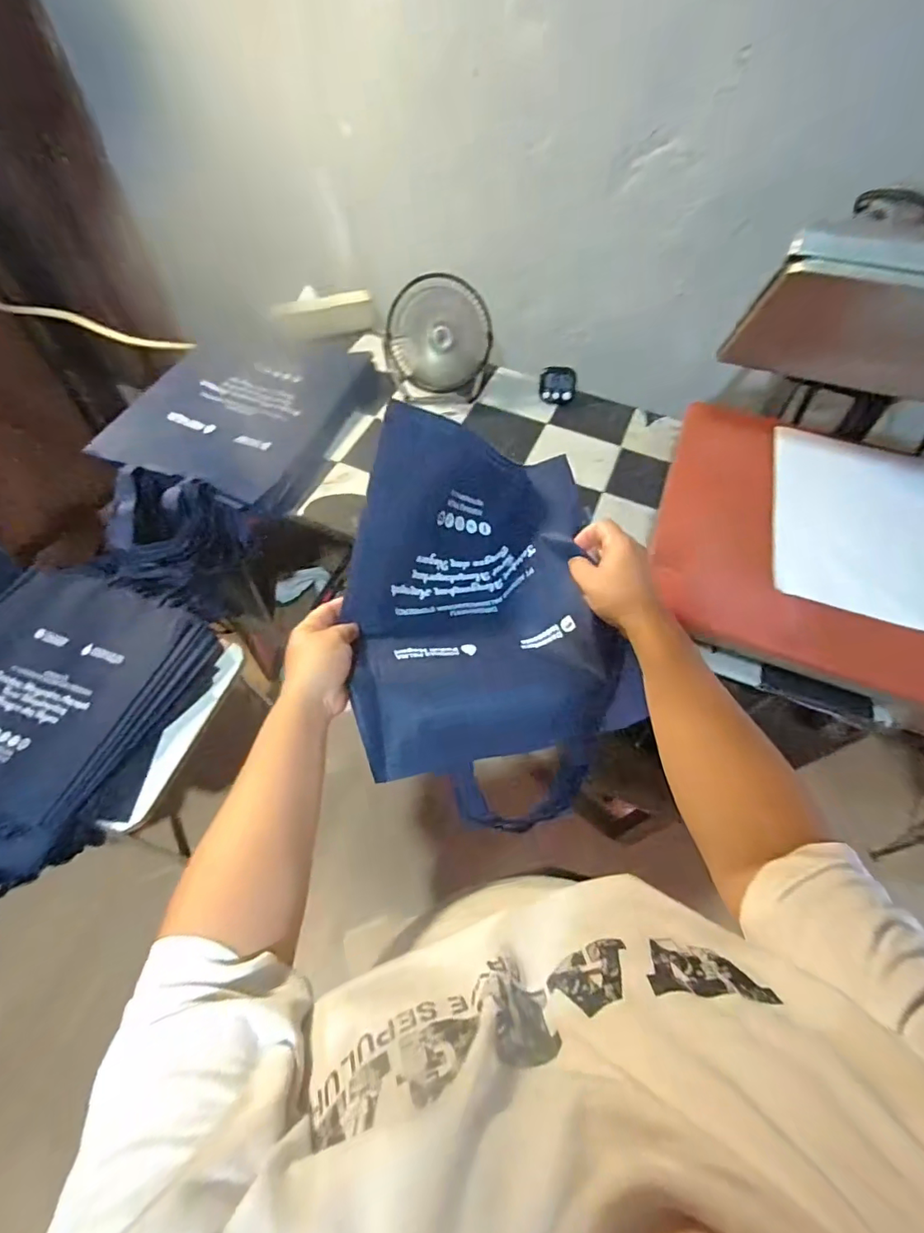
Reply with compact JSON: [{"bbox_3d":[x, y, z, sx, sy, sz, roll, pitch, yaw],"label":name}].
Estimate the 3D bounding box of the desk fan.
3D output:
[{"bbox_3d":[-0.036,-0.477,0.892,0.193,0.174,0.108,-3,57,-4],"label":"desk fan"}]

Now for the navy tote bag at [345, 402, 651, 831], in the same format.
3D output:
[{"bbox_3d":[0.024,-0.050,0.517,0.266,0.121,0.418,-4,57,-5],"label":"navy tote bag"}]

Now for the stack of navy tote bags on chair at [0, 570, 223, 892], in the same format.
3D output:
[{"bbox_3d":[-0.744,0.177,0.894,0.410,0.124,0.536,18,58,10],"label":"stack of navy tote bags on chair"}]

